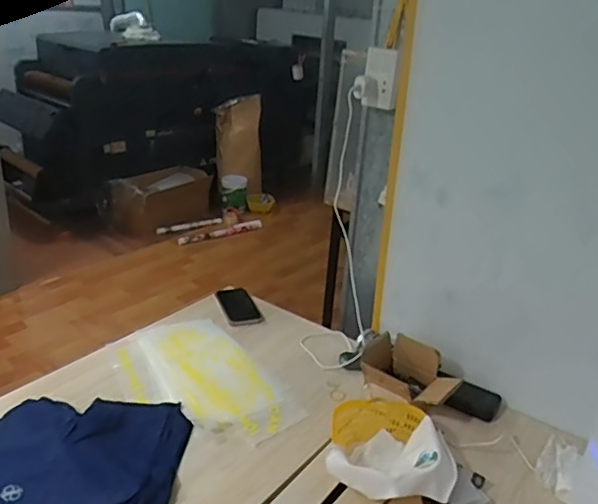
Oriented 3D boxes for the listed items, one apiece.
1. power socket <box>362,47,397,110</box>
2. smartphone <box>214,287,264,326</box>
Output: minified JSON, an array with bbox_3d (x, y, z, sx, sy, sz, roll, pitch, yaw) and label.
[{"bbox_3d":[0.173,-0.366,1.230,0.020,0.120,0.090,-16,31,-38],"label":"power socket"},{"bbox_3d":[-0.146,0.124,1.403,0.085,0.009,0.157,-6,26,-22],"label":"smartphone"}]

